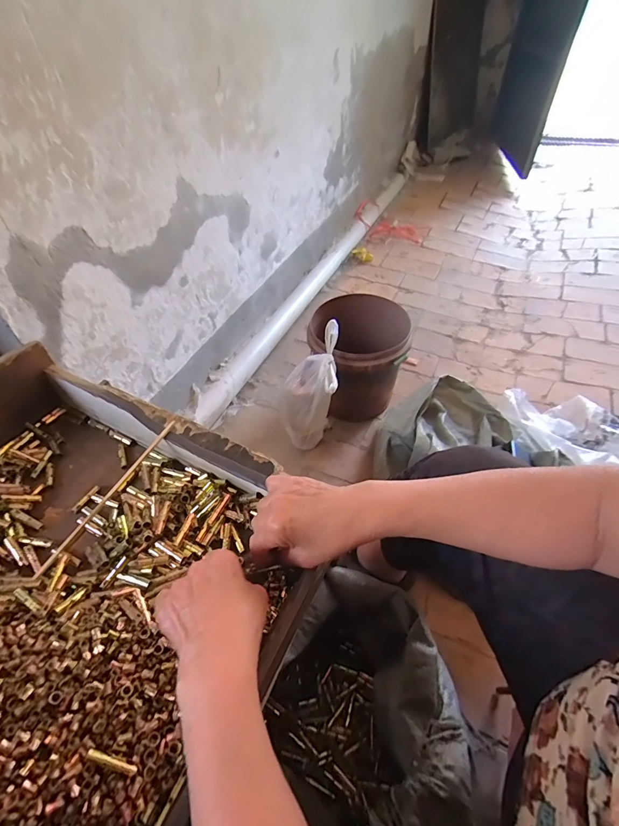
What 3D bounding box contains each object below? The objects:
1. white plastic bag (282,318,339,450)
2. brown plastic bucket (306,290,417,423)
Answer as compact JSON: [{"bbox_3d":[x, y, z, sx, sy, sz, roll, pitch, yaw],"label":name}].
[{"bbox_3d":[-0.001,-0.036,0.950,0.138,0.320,0.129,-1,49,1],"label":"white plastic bag"},{"bbox_3d":[0.140,-0.158,1.100,0.249,0.273,0.296,7,50,8],"label":"brown plastic bucket"}]

